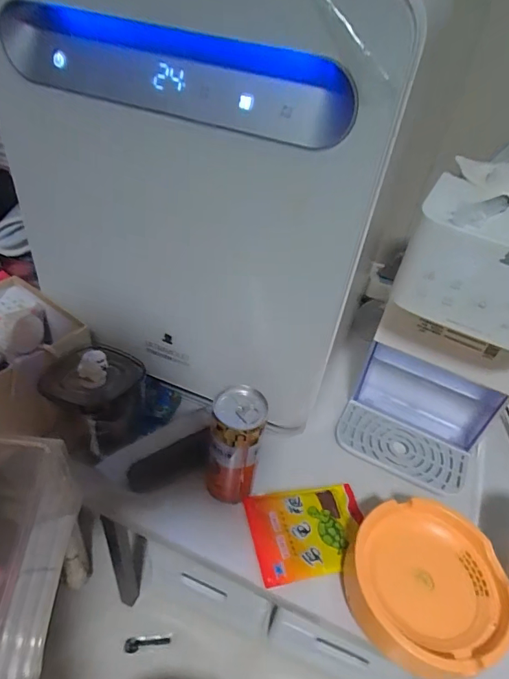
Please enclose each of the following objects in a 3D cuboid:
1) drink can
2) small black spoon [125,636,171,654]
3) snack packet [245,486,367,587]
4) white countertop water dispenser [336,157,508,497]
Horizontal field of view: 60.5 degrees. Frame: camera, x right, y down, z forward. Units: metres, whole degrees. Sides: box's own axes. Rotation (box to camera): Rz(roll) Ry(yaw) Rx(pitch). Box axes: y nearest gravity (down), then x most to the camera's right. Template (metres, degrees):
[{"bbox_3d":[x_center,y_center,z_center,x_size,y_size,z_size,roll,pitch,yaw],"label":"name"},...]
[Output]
[{"bbox_3d":[-0.019,0.107,0.437,0.047,0.120,0.049,5,40,-4],"label":"drink can"},{"bbox_3d":[-0.235,0.669,0.961,0.096,0.011,0.027,-1,40,-11],"label":"small black spoon"},{"bbox_3d":[0.060,0.198,0.452,0.128,0.014,0.085,-2,44,-20],"label":"snack packet"},{"bbox_3d":[0.225,-0.008,0.486,0.157,0.288,0.193,25,43,20],"label":"white countertop water dispenser"}]

